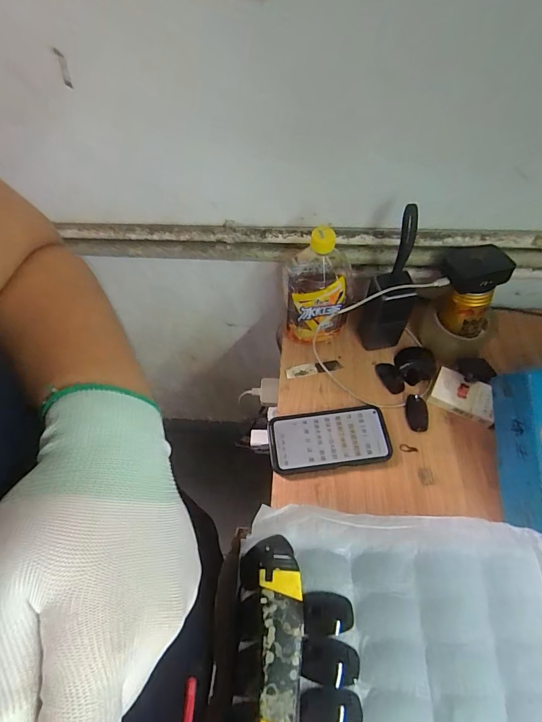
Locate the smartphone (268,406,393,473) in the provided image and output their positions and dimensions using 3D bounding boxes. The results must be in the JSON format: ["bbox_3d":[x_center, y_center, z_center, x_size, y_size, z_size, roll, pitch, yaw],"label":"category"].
[{"bbox_3d":[0.081,0.109,0.537,0.165,0.017,0.079,-8,59,-2],"label":"smartphone"}]

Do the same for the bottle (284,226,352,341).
[{"bbox_3d":[0.069,-0.104,0.551,0.091,0.199,0.091,6,59,6],"label":"bottle"}]

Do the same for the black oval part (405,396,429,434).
[{"bbox_3d":[0.210,0.074,0.551,0.029,0.006,0.056,4,59,5],"label":"black oval part"}]

